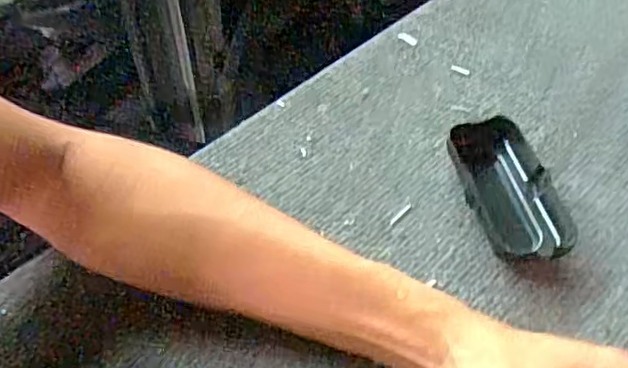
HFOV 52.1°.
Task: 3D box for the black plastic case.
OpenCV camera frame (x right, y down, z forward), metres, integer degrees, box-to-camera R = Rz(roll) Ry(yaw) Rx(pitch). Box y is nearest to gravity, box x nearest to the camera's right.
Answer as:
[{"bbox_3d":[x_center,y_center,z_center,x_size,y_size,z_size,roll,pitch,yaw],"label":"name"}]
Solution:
[{"bbox_3d":[0.130,0.005,0.430,0.051,0.024,0.110,-12,54,-10],"label":"black plastic case"}]

